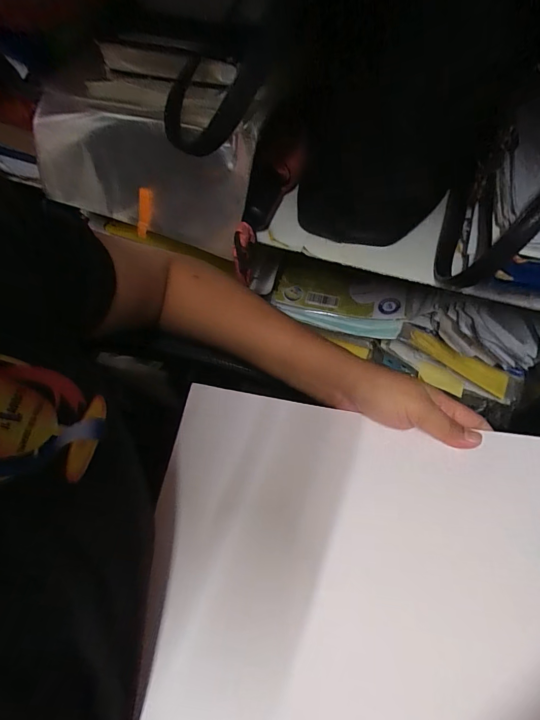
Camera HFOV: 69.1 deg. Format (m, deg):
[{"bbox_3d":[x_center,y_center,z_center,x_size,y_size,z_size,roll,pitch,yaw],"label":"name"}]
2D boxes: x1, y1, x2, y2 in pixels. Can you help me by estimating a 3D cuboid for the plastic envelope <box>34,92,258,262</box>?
[{"bbox_3d":[-0.157,-0.218,0.465,0.271,0.131,0.022,16,27,10],"label":"plastic envelope"}]

